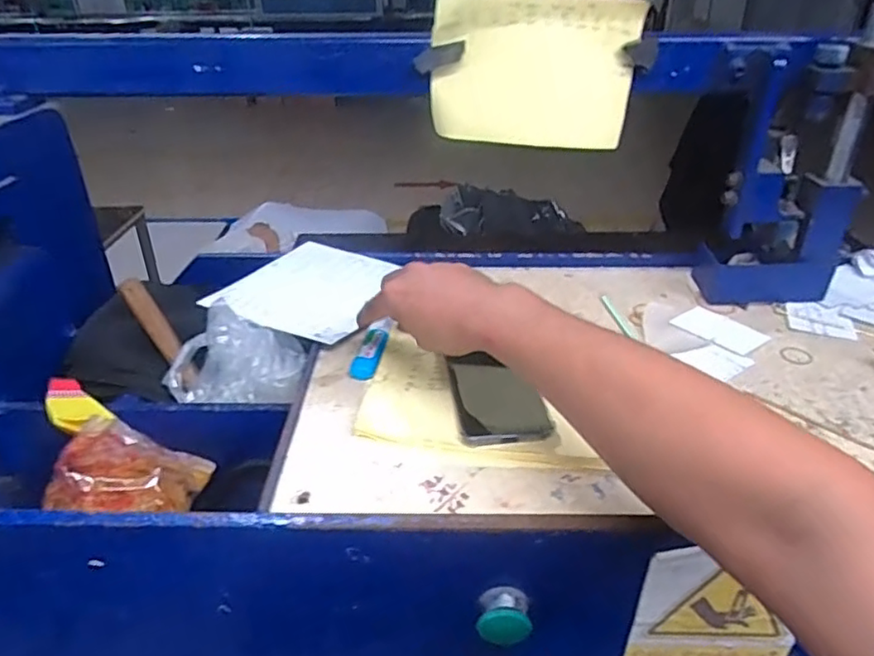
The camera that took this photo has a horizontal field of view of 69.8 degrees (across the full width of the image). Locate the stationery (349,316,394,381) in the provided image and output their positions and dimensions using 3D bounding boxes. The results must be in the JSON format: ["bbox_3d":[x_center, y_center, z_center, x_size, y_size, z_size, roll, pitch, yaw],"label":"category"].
[{"bbox_3d":[-0.064,0.021,0.620,0.024,0.014,0.085,5,31,9],"label":"stationery"}]

